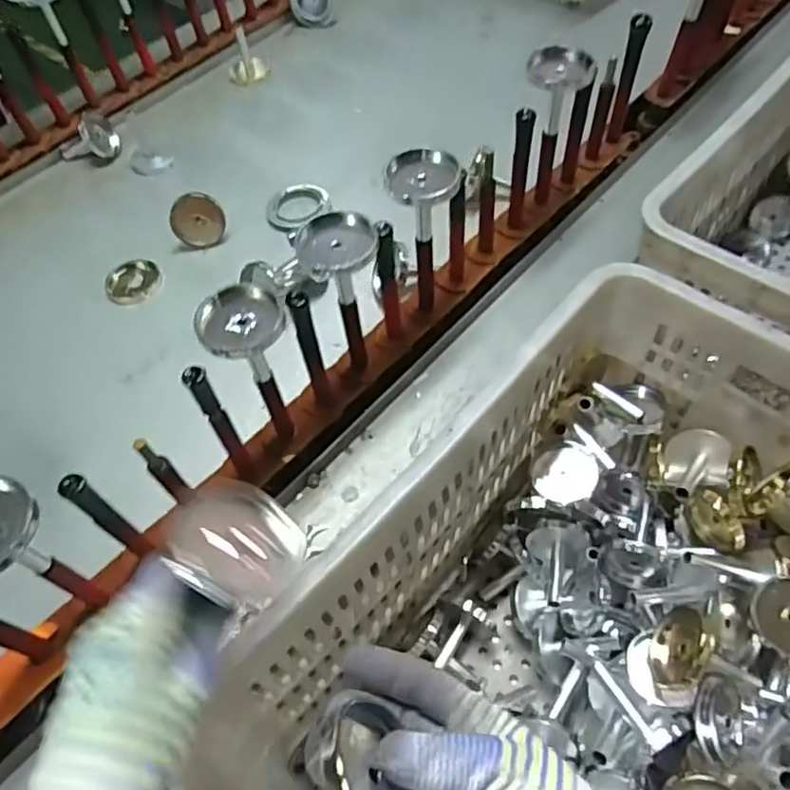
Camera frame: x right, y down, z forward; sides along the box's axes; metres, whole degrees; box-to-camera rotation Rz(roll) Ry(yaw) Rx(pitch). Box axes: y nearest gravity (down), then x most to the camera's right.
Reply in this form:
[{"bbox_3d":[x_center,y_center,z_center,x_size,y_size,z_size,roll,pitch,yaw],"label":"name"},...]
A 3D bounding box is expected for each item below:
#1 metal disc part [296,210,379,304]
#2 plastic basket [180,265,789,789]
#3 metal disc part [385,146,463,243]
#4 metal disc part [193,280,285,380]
[{"bbox_3d":[-0.045,-0.112,0.545,0.056,0.074,0.052,-2,57,4],"label":"metal disc part"},{"bbox_3d":[0.204,0.170,0.558,0.353,0.281,0.507,36,66,25],"label":"plastic basket"},{"bbox_3d":[0.026,-0.174,0.583,0.066,0.076,0.052,6,57,9],"label":"metal disc part"},{"bbox_3d":[-0.115,-0.042,0.509,0.061,0.074,0.063,-26,58,-12],"label":"metal disc part"}]

